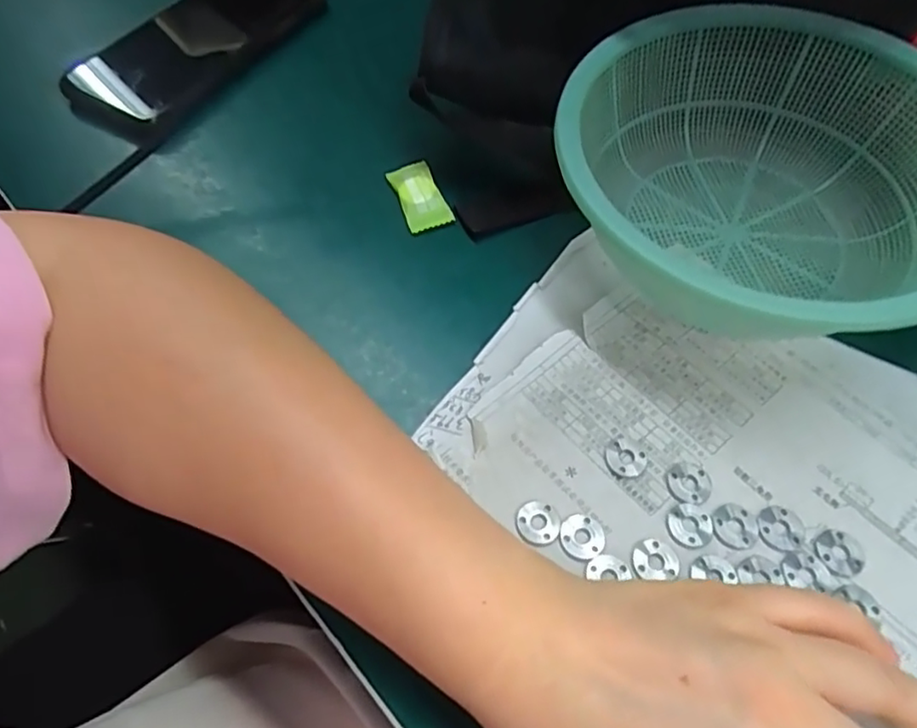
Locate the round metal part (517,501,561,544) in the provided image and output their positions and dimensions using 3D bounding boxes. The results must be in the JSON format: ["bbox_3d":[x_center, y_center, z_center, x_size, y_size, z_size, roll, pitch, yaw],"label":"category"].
[{"bbox_3d":[0.031,0.061,0.241,0.016,0.004,0.017,-1,59,2],"label":"round metal part"}]

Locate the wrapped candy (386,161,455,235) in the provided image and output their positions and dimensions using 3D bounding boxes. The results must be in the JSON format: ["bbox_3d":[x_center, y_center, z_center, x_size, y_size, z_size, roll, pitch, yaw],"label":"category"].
[{"bbox_3d":[-0.021,-0.090,0.333,0.024,0.010,0.046,-19,60,-9],"label":"wrapped candy"}]

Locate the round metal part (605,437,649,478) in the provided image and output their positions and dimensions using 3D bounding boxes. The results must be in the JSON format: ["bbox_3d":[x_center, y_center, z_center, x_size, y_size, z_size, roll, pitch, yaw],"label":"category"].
[{"bbox_3d":[0.069,0.037,0.255,0.018,0.004,0.017,-1,59,2],"label":"round metal part"}]

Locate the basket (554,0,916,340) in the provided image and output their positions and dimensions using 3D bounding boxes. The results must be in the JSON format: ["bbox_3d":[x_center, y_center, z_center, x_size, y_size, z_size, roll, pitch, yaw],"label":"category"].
[{"bbox_3d":[0.135,-0.082,0.288,0.172,0.067,0.175,-1,59,2],"label":"basket"}]

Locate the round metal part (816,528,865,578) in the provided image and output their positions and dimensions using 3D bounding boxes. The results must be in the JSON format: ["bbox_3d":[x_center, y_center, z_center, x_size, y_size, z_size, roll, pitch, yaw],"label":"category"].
[{"bbox_3d":[0.143,0.071,0.235,0.017,0.004,0.017,-1,59,2],"label":"round metal part"}]

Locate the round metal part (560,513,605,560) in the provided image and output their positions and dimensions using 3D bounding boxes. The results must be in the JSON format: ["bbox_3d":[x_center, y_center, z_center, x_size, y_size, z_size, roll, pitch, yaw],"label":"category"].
[{"bbox_3d":[0.048,0.066,0.239,0.016,0.004,0.017,-1,59,2],"label":"round metal part"}]

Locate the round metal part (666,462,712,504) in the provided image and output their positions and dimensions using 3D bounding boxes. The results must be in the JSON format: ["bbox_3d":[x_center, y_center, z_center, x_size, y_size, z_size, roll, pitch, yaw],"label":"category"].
[{"bbox_3d":[0.092,0.047,0.249,0.017,0.004,0.017,-1,59,2],"label":"round metal part"}]

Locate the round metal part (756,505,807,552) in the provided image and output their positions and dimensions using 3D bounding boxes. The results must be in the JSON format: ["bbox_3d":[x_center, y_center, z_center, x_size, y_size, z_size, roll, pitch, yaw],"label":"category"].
[{"bbox_3d":[0.125,0.063,0.239,0.018,0.004,0.017,-1,59,2],"label":"round metal part"}]

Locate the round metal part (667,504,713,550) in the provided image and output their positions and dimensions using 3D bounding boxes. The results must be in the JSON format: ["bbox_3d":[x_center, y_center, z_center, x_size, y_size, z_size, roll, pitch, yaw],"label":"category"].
[{"bbox_3d":[0.089,0.062,0.240,0.016,0.004,0.017,-1,59,2],"label":"round metal part"}]

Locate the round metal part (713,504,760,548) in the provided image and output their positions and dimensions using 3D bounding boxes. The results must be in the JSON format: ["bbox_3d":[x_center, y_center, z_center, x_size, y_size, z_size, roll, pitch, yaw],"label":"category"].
[{"bbox_3d":[0.107,0.062,0.240,0.017,0.004,0.017,-1,59,2],"label":"round metal part"}]

